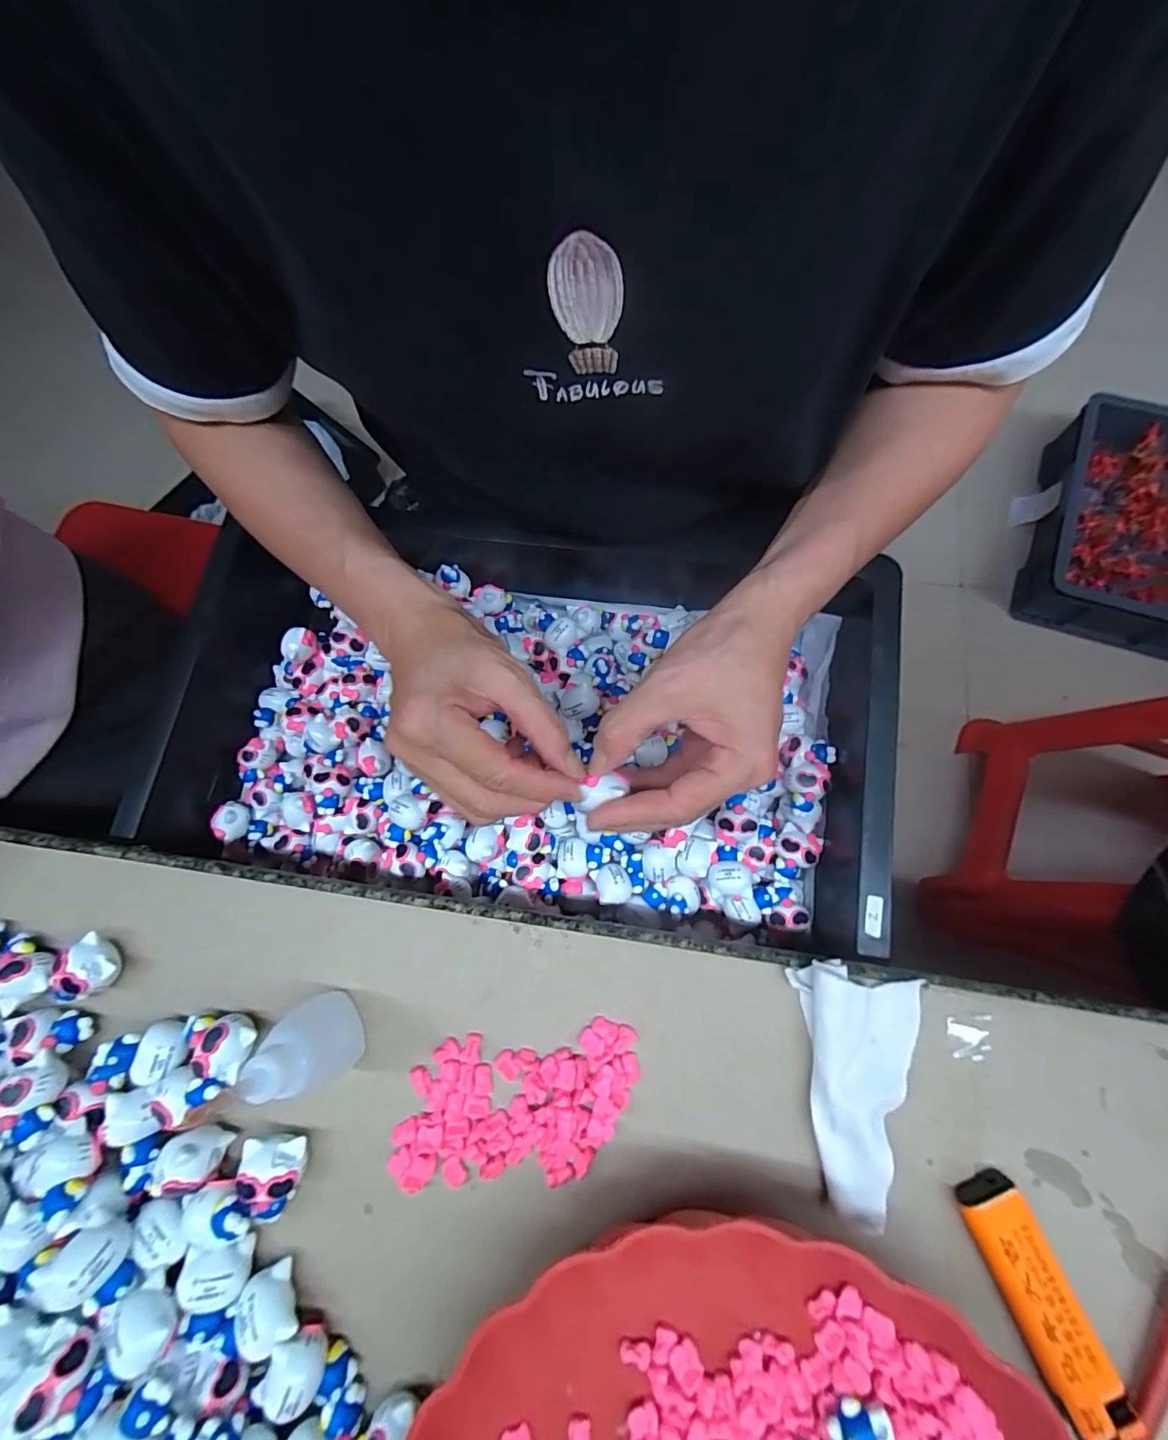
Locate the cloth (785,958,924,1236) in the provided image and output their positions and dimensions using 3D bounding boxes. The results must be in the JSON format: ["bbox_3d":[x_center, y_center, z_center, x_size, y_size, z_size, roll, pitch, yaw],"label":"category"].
[{"bbox_3d":[0.123,0.154,0.223,0.053,0.021,0.095,-5,75,4],"label":"cloth"}]

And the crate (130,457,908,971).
[{"bbox_3d":[-0.042,-0.011,0.355,0.440,0.093,0.251,8,76,7],"label":"crate"}]

